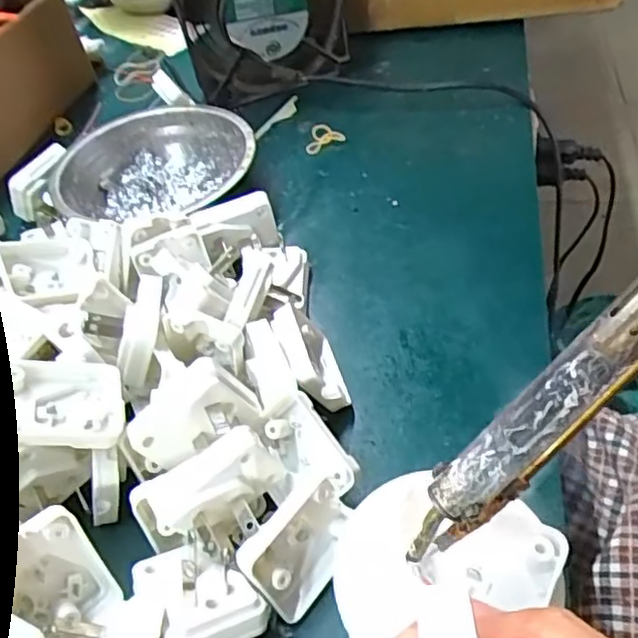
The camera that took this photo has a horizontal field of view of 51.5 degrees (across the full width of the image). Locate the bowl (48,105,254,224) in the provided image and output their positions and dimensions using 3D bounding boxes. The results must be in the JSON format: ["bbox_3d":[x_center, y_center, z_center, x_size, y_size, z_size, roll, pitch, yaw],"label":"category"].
[{"bbox_3d":[-0.105,-0.093,0.431,0.124,0.038,0.124,-4,47,5],"label":"bowl"}]

